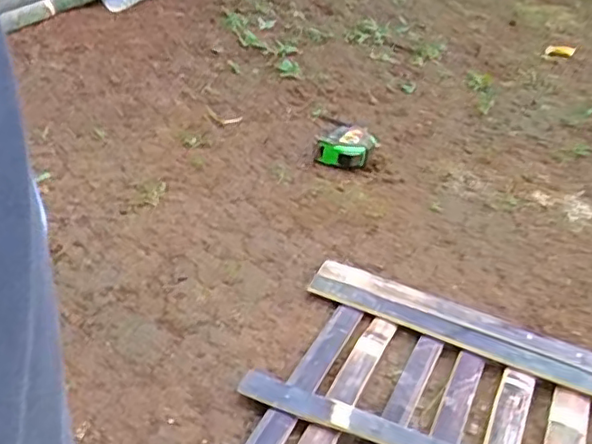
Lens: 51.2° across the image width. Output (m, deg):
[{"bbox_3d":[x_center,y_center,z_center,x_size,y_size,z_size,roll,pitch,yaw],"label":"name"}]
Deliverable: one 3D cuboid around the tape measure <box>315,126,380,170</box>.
[{"bbox_3d":[0.072,-0.106,0.871,0.076,0.044,0.069,16,36,11],"label":"tape measure"}]

